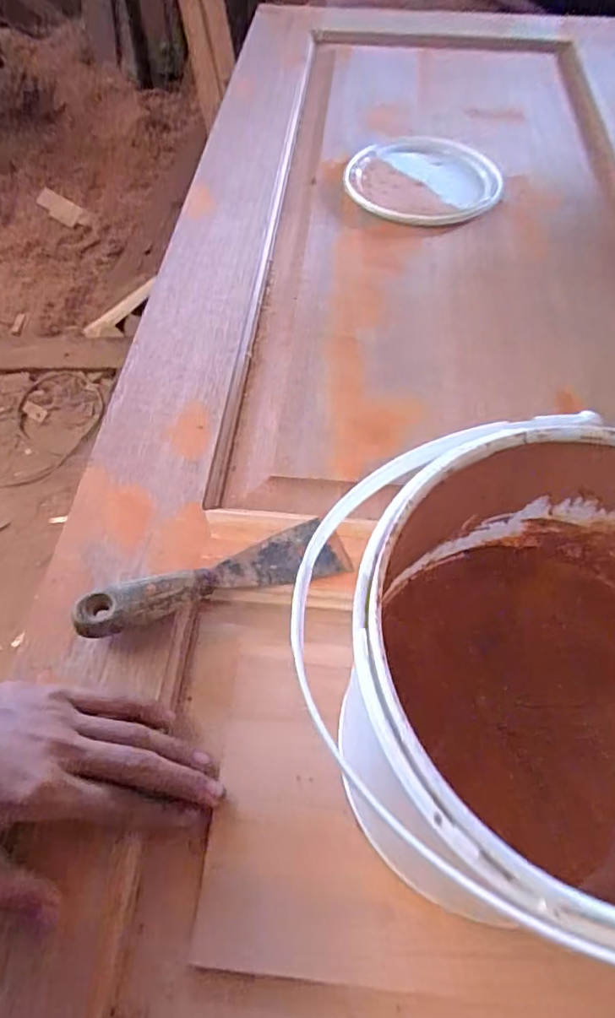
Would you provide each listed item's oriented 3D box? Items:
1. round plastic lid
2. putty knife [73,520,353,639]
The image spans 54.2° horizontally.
[{"bbox_3d":[0.135,-0.391,0.708,0.173,0.019,0.160,1,56,-1],"label":"round plastic lid"},{"bbox_3d":[-0.063,0.044,0.408,0.179,0.027,0.042,-16,58,-12],"label":"putty knife"}]

